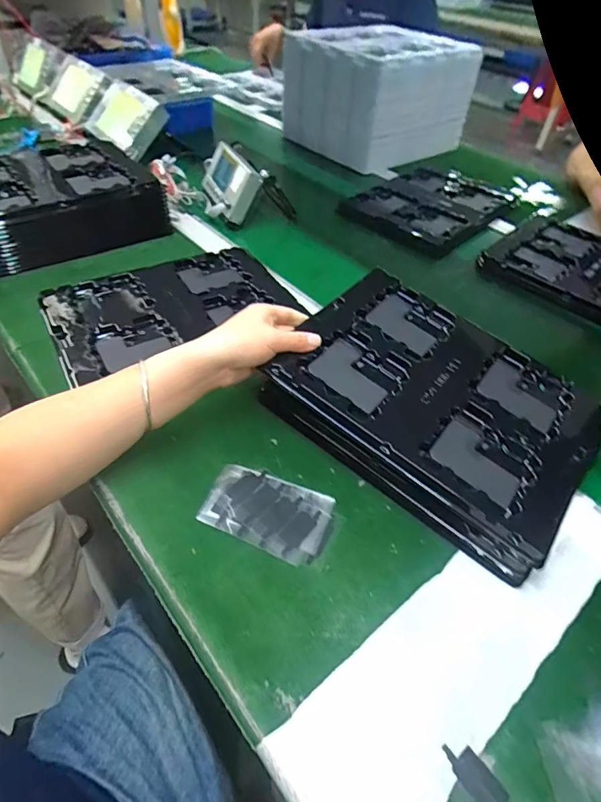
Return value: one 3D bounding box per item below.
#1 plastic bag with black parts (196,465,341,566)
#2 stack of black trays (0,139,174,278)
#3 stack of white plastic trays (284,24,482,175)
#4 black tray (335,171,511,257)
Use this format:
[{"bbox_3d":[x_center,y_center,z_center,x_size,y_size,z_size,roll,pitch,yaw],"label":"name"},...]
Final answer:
[{"bbox_3d":[-0.026,0.096,0.393,0.113,0.006,0.067,20,48,14],"label":"plastic bag with black parts"},{"bbox_3d":[-0.405,-0.320,0.716,0.306,0.084,0.231,-28,54,-27],"label":"stack of black trays"},{"bbox_3d":[0.172,-0.700,1.017,0.305,0.194,0.317,-29,56,-27],"label":"stack of white plastic trays"},{"bbox_3d":[0.246,-0.363,0.845,0.222,0.049,0.295,35,53,26],"label":"black tray"}]

